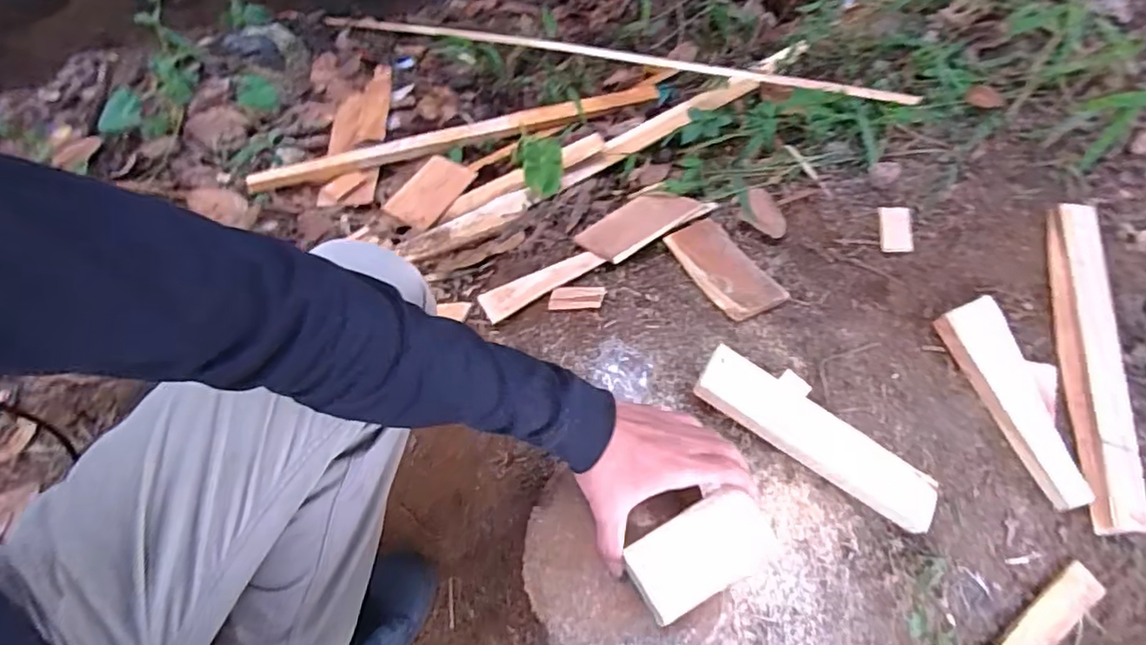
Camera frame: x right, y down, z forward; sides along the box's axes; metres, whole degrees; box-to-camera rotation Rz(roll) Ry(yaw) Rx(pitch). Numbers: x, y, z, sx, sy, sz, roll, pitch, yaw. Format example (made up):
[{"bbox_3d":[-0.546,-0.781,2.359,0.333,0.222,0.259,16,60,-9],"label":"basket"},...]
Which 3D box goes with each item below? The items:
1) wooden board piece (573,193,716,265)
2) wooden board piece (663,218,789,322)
[{"bbox_3d":[0.100,-0.157,0.944,0.192,0.015,0.122,-30,38,-19],"label":"wooden board piece"},{"bbox_3d":[0.206,-0.077,0.856,0.088,0.020,0.190,-17,47,-14],"label":"wooden board piece"}]

